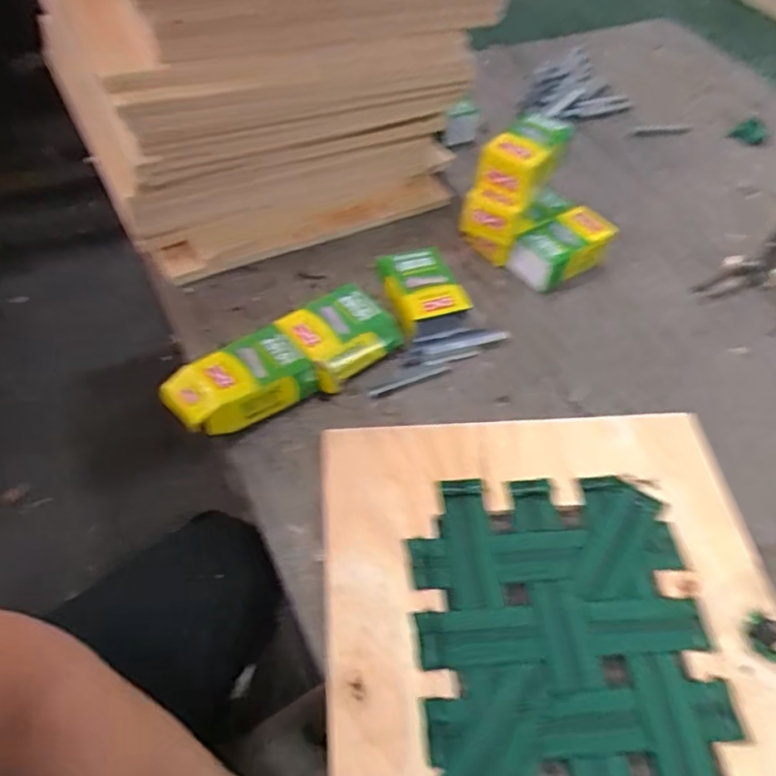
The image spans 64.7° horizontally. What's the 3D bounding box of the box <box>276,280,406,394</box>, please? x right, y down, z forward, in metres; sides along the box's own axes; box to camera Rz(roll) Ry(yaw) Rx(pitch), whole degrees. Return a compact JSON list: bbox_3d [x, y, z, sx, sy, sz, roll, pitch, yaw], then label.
[{"bbox_3d":[-0.049,-0.064,0.698,0.120,0.035,0.095,-31,62,-25],"label":"box"}]

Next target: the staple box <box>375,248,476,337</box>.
[{"bbox_3d":[0.041,-0.122,0.747,0.088,0.034,0.117,-16,56,-16],"label":"staple box"}]

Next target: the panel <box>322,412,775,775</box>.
[{"bbox_3d":[0.152,0.212,0.520,0.403,0.017,0.422,0,53,-5],"label":"panel"}]

